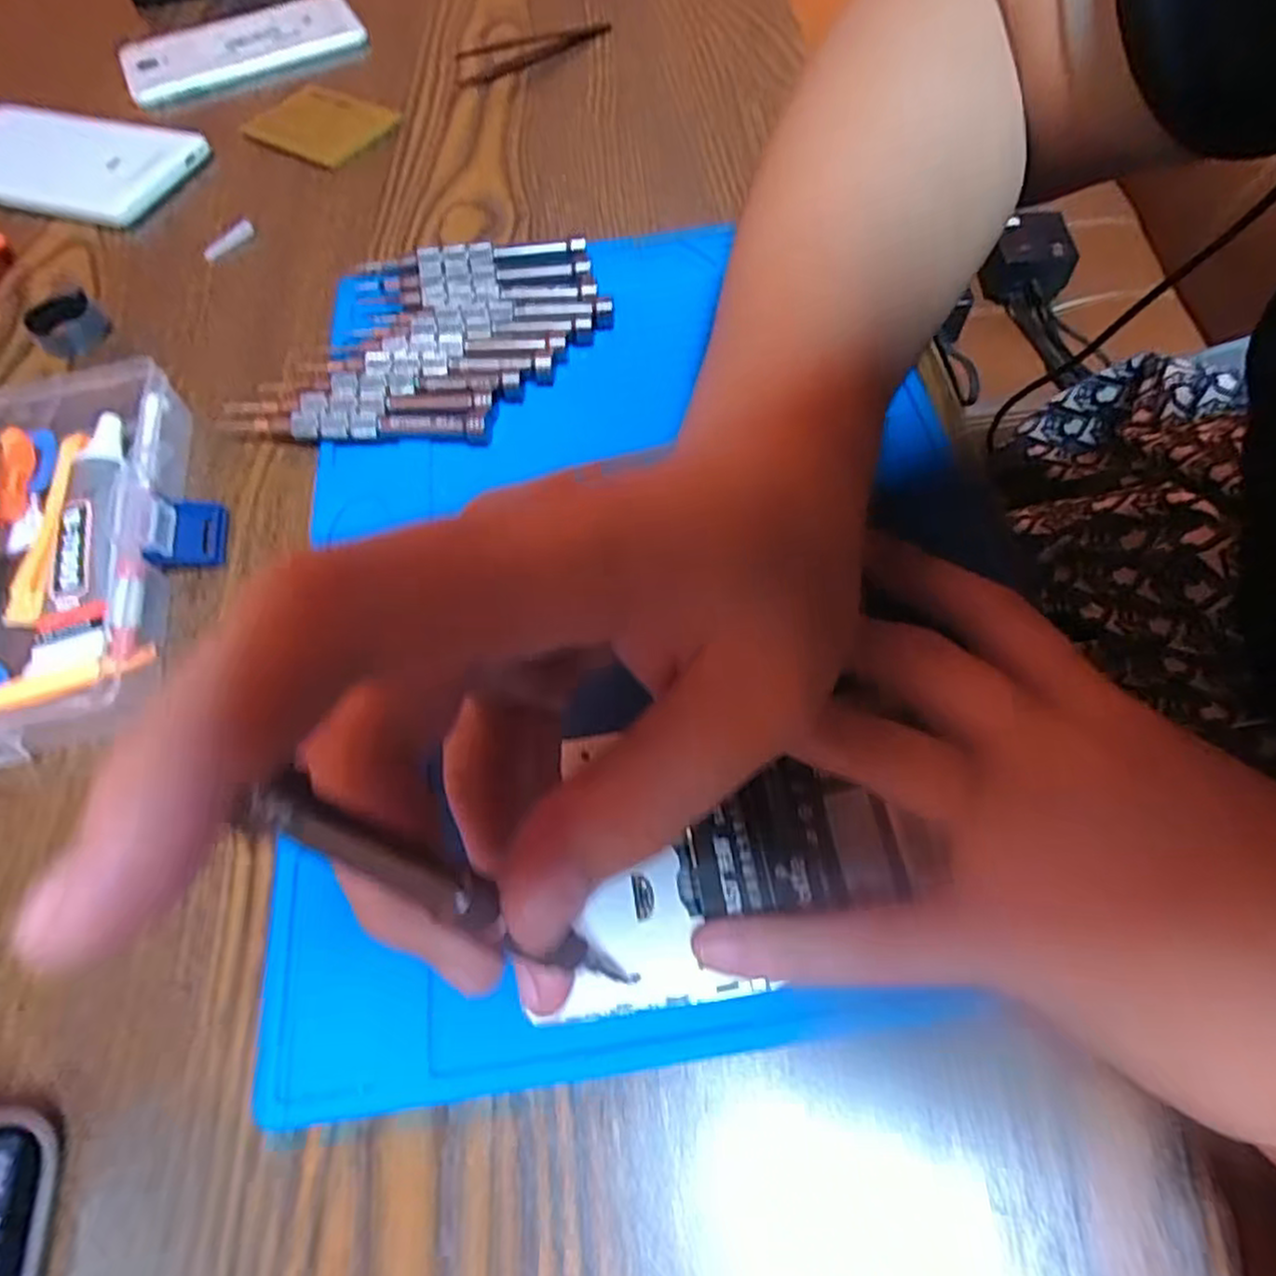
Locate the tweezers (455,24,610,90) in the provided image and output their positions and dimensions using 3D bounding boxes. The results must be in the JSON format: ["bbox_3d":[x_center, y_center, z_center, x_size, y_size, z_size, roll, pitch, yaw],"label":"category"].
[{"bbox_3d":[-0.062,-0.349,0.419,0.103,0.015,0.015,-30,64,-13],"label":"tweezers"}]

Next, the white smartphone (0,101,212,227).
[{"bbox_3d":[-0.313,-0.259,0.386,0.146,0.011,0.077,15,63,11],"label":"white smartphone"}]

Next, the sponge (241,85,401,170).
[{"bbox_3d":[-0.177,-0.284,0.393,0.077,0.006,0.050,30,67,18],"label":"sponge"}]

